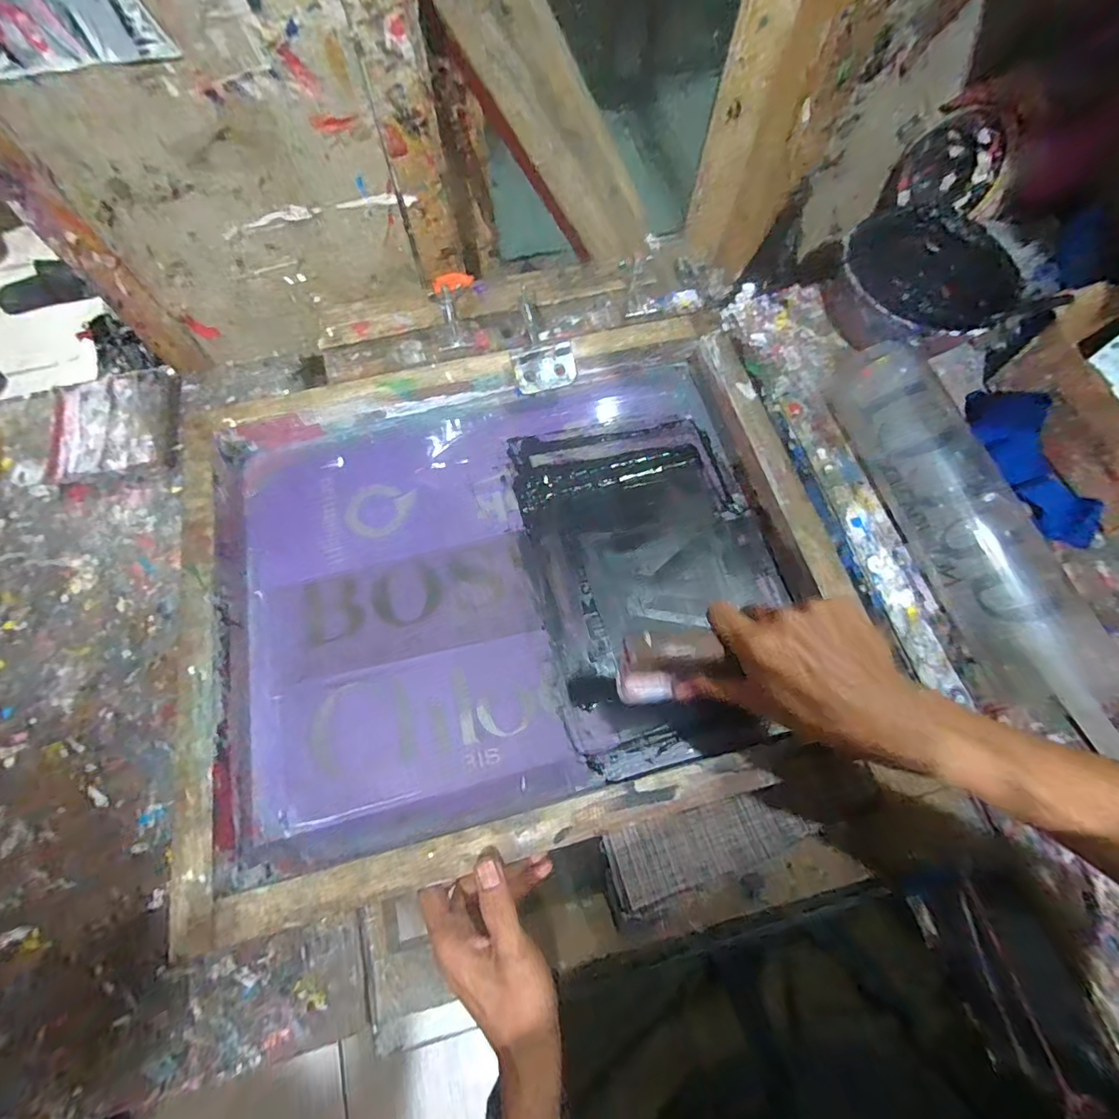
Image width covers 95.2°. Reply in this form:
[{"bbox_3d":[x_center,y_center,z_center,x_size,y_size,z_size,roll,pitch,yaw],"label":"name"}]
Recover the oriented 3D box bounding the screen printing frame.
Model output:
[{"bbox_3d":[-0.039,0.007,0.461,0.528,0.057,0.433,-14,67,-5],"label":"screen printing frame"}]

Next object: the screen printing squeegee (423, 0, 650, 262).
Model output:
[{"bbox_3d":[-0.006,-0.446,0.535,0.115,0.320,0.019,14,83,33],"label":"screen printing squeegee"}]

